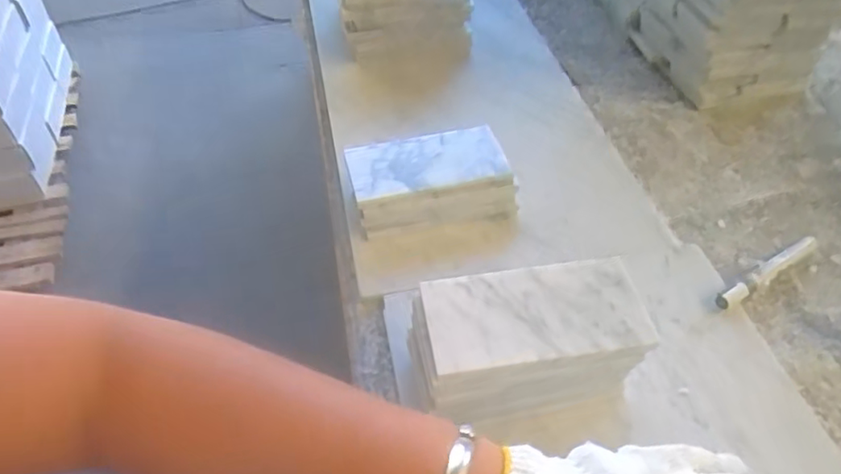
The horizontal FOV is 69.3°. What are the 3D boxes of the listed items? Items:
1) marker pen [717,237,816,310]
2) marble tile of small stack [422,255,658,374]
[{"bbox_3d":[0.311,0.031,0.545,0.142,0.019,0.015,-25,53,-24],"label":"marker pen"},{"bbox_3d":[0.080,0.051,0.429,0.150,0.013,0.077,-5,47,-7],"label":"marble tile of small stack"}]

